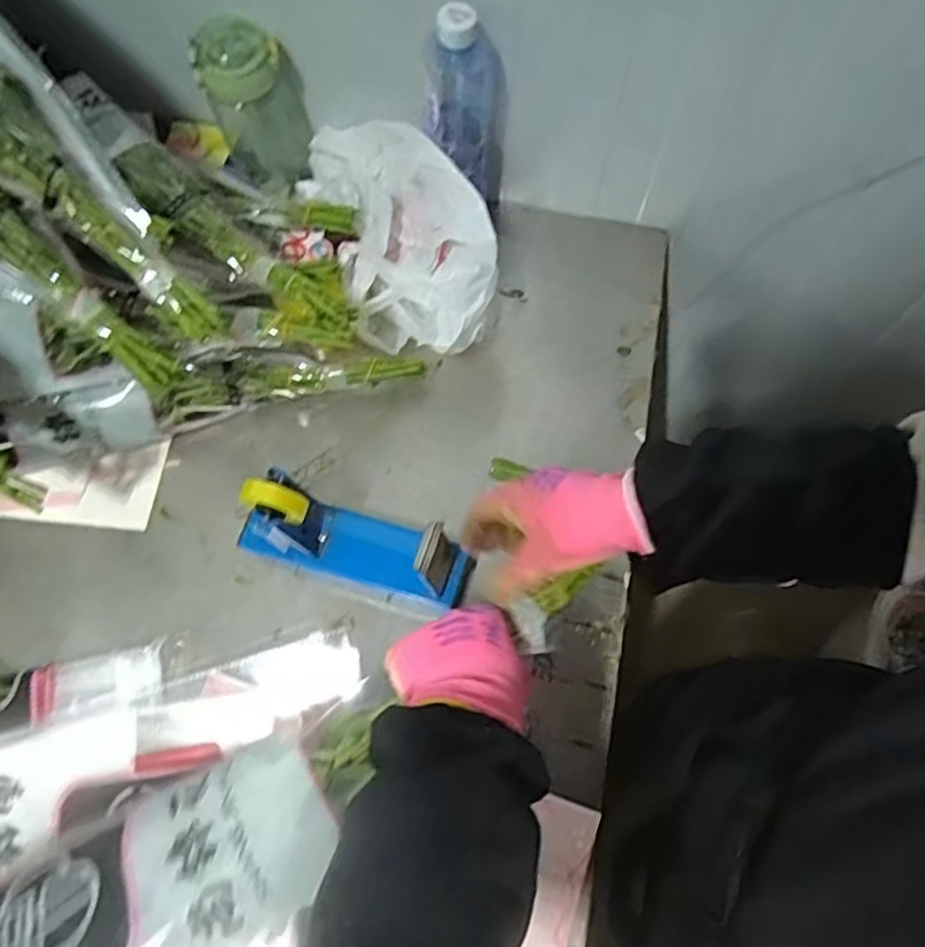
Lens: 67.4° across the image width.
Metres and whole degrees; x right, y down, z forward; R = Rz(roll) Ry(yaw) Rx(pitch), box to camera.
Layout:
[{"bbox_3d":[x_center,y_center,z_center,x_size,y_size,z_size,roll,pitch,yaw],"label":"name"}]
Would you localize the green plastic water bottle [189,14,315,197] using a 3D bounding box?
[{"bbox_3d":[-0.201,-0.353,0.691,0.079,0.170,0.062,6,71,3],"label":"green plastic water bottle"}]

